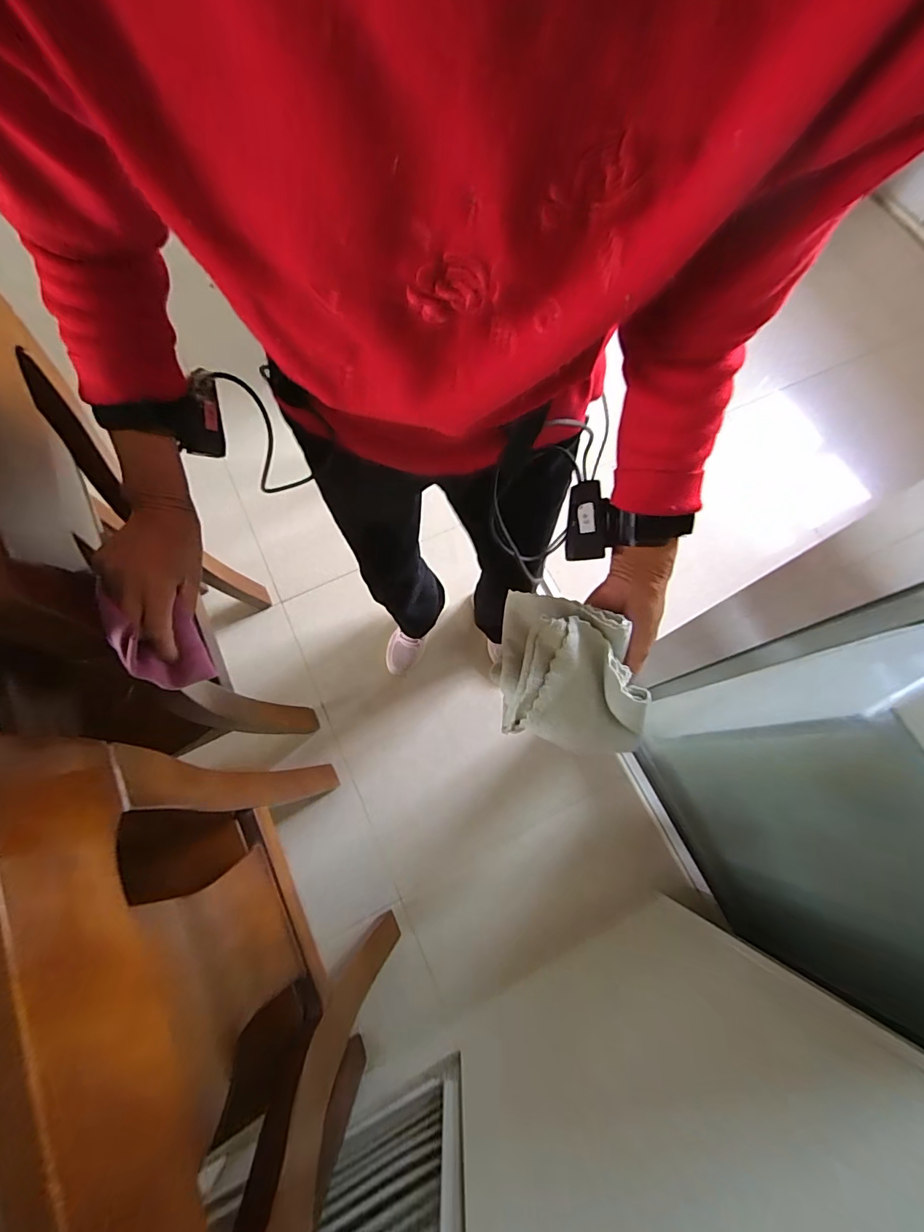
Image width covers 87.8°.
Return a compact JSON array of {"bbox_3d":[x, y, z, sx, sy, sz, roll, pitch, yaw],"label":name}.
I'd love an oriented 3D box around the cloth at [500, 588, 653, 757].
[{"bbox_3d":[0.104,0.051,0.438,0.140,0.071,0.133,4,72,0],"label":"cloth"}]

